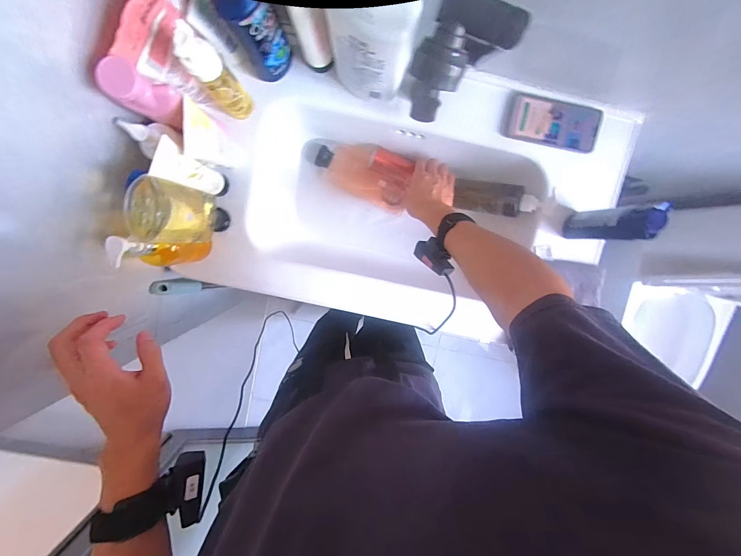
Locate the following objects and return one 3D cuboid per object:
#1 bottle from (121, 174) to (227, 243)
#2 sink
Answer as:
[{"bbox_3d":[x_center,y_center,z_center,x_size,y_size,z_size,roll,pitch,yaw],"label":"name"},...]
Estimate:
[{"bbox_3d":[-0.277,-0.096,0.476,0.047,0.218,0.085,3,97,-3],"label":"bottle"},{"bbox_3d":[0.080,-0.133,0.629,0.725,0.151,0.426,9,97,-3],"label":"sink"}]

